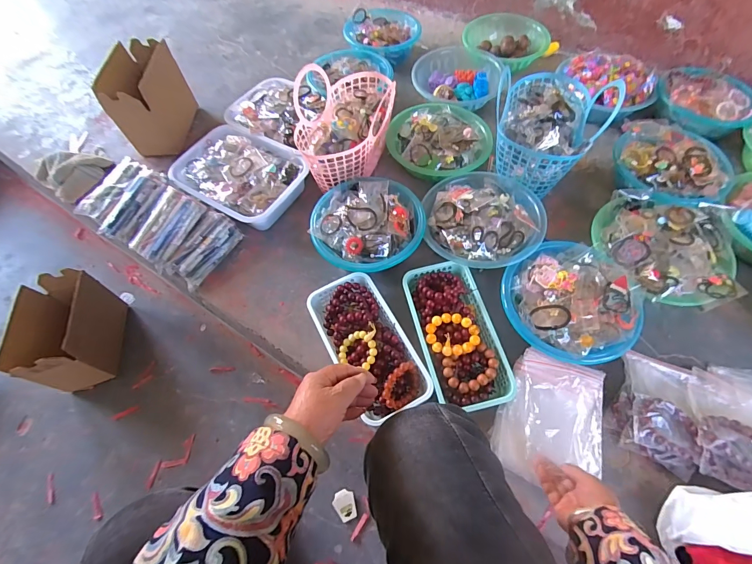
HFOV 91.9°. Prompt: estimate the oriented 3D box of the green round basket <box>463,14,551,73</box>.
[{"bbox_3d":[0.366,-0.689,1.041,0.220,0.076,0.191,-40,68,-18],"label":"green round basket"}]

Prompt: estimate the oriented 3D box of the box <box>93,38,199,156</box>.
[{"bbox_3d":[-0.559,-0.443,0.906,0.111,0.191,0.224,1,61,2],"label":"box"}]

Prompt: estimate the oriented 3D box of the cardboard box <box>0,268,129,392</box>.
[{"bbox_3d":[-0.665,0.114,0.806,0.116,0.187,0.220,-4,61,-1],"label":"cardboard box"}]

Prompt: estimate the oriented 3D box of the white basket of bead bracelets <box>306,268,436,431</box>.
[{"bbox_3d":[-0.016,0.101,0.641,0.128,0.058,0.264,-30,64,-14],"label":"white basket of bead bracelets"}]

